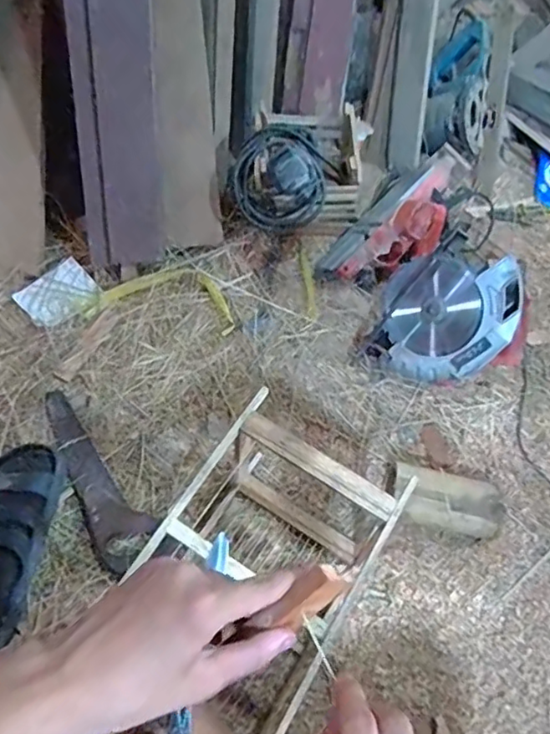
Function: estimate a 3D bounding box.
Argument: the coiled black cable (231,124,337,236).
[{"bbox_3d":[0.010,-0.345,1.083,0.167,0.145,0.163,12,55,-1],"label":"coiled black cable"}]

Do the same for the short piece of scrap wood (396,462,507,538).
[{"bbox_3d":[0.254,0.206,0.878,0.163,0.073,0.078,15,55,1],"label":"short piece of scrap wood"}]

